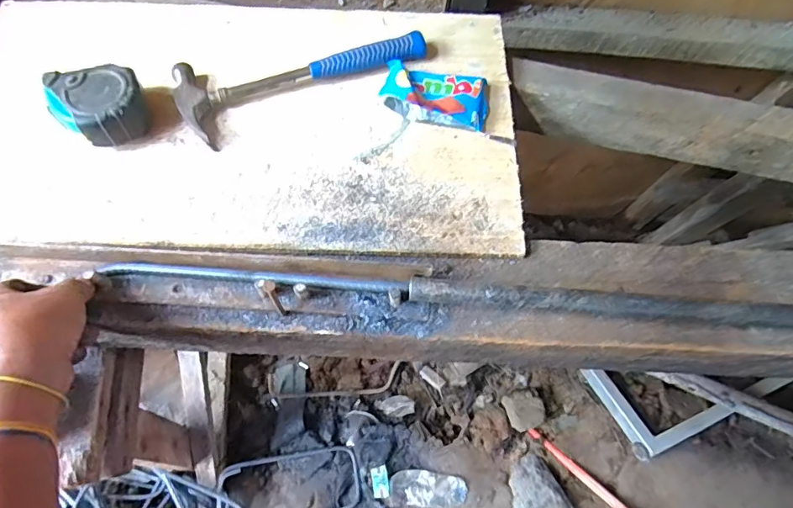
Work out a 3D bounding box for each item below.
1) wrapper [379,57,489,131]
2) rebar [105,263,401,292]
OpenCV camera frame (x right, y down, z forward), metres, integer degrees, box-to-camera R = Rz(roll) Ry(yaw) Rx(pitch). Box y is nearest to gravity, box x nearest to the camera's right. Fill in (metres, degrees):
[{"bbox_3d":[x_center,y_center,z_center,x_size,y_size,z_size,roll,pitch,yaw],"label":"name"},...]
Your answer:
[{"bbox_3d":[0.042,-0.166,0.505,0.109,0.028,0.061,13,68,2],"label":"wrapper"},{"bbox_3d":[-0.126,0.021,0.430,0.268,0.016,0.012,4,68,2],"label":"rebar"}]

